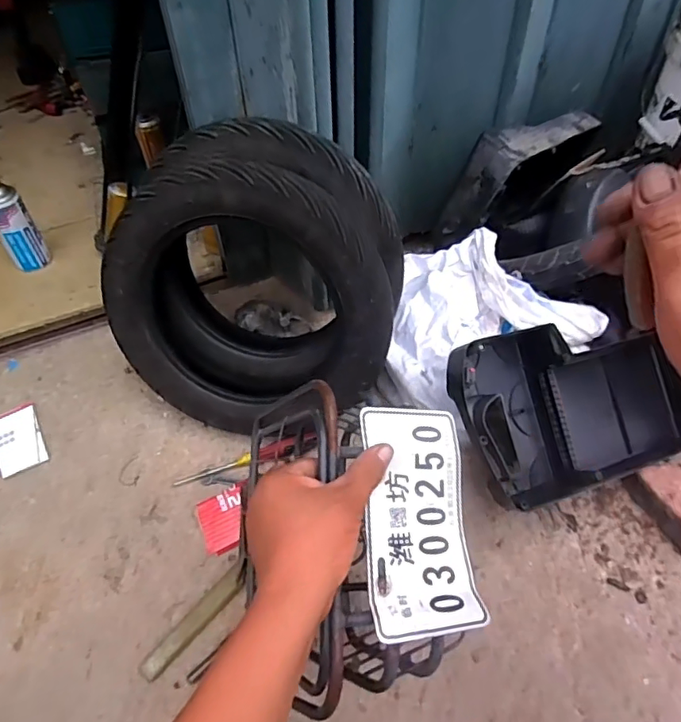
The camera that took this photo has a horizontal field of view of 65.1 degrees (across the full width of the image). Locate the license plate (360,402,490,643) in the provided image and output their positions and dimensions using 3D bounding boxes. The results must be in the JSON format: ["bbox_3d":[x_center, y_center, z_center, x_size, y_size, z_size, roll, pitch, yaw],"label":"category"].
[{"bbox_3d":[0.067,0.128,0.442,0.093,0.018,0.176,4,70,-22],"label":"license plate"}]

